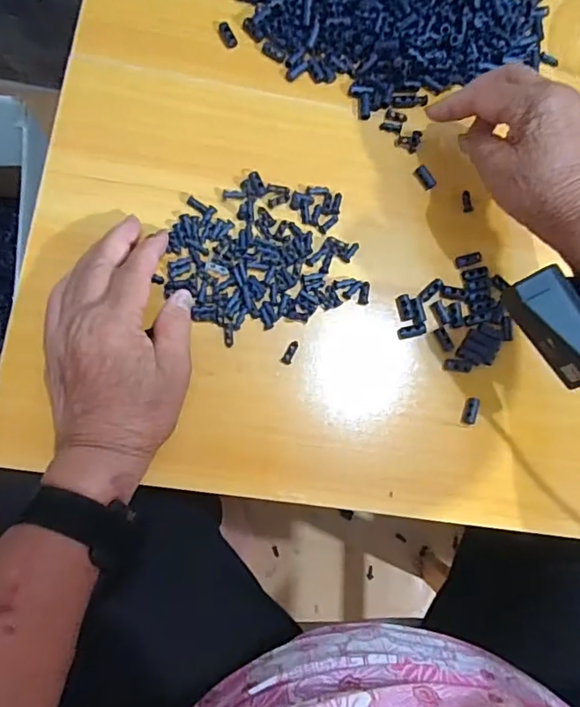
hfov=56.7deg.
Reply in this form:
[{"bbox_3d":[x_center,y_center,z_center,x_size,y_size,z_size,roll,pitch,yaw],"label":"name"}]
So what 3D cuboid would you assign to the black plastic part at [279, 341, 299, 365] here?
[{"bbox_3d":[0.000,0.000,0.380,0.008,0.004,0.018,34,77,-3],"label":"black plastic part"}]

